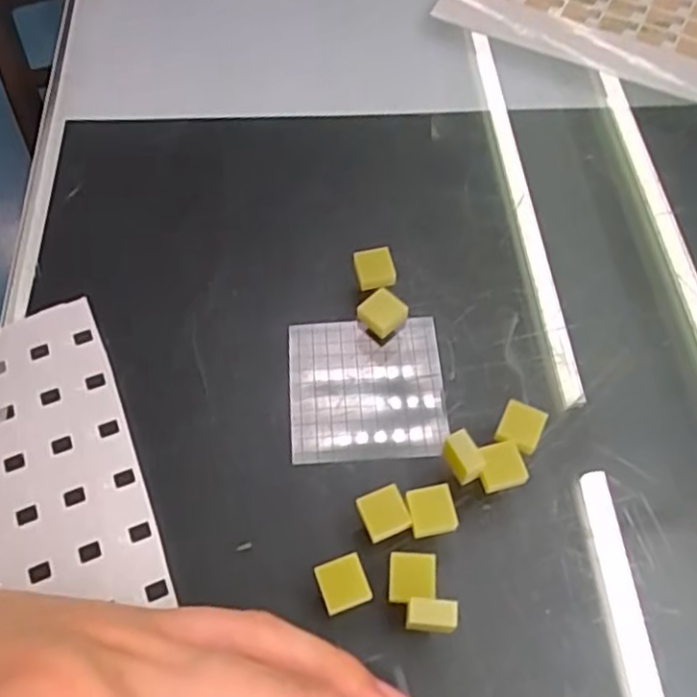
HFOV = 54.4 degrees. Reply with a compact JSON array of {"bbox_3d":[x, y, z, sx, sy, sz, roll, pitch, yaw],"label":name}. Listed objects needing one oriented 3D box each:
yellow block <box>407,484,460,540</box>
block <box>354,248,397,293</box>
[{"bbox_3d":[0.020,0.039,0.161,0.010,0.006,0.010,-11,64,-5],"label":"yellow block"},{"bbox_3d":[0.008,-0.023,0.195,0.011,0.005,0.011,-11,64,-5],"label":"block"}]

